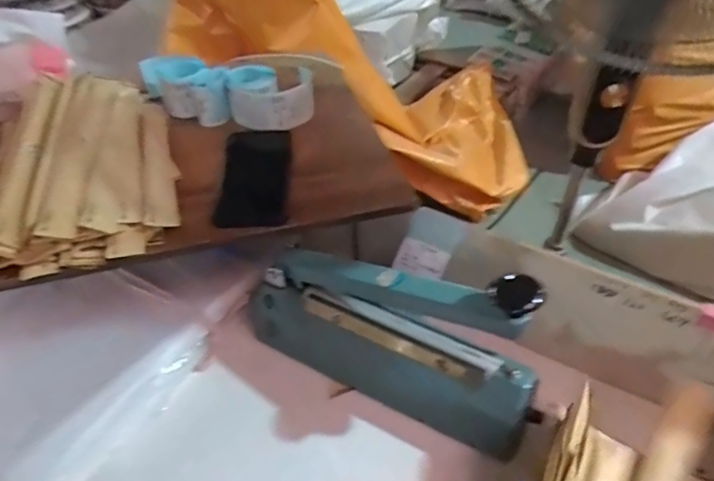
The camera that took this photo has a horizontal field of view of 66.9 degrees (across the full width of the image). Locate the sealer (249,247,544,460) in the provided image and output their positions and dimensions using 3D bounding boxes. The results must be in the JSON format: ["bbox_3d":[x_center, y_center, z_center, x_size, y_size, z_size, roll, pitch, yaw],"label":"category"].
[{"bbox_3d":[0.029,0.082,0.542,0.303,0.184,0.063,19,47,21],"label":"sealer"}]

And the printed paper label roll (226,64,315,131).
[{"bbox_3d":[-0.111,-0.185,0.692,0.107,0.050,0.085,-6,43,-5],"label":"printed paper label roll"}]

